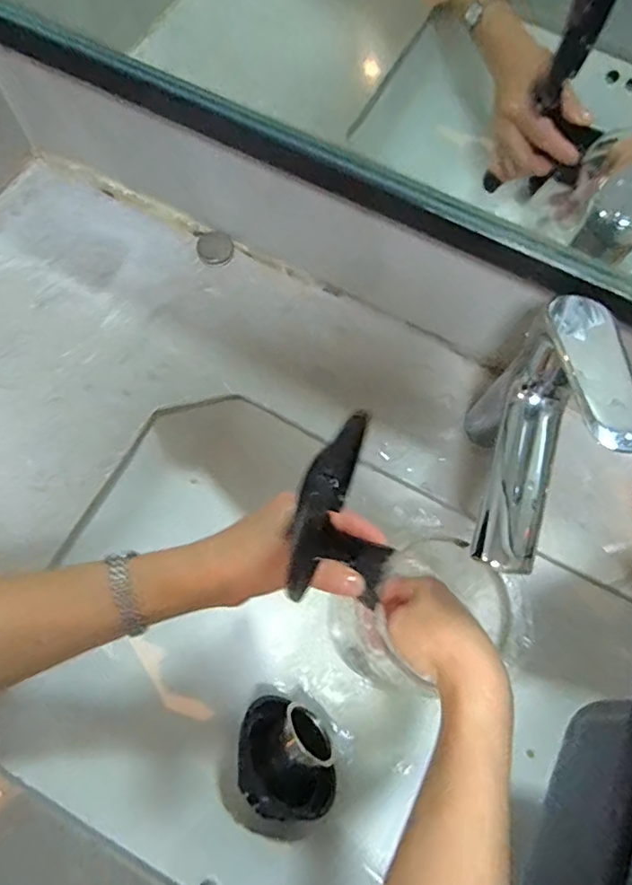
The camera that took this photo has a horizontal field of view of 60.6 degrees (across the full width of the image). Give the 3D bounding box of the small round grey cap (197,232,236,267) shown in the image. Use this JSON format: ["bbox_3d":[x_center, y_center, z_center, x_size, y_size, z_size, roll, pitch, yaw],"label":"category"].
[{"bbox_3d":[-0.097,-0.189,0.524,0.034,0.006,0.038,-9,72,-4],"label":"small round grey cap"}]

